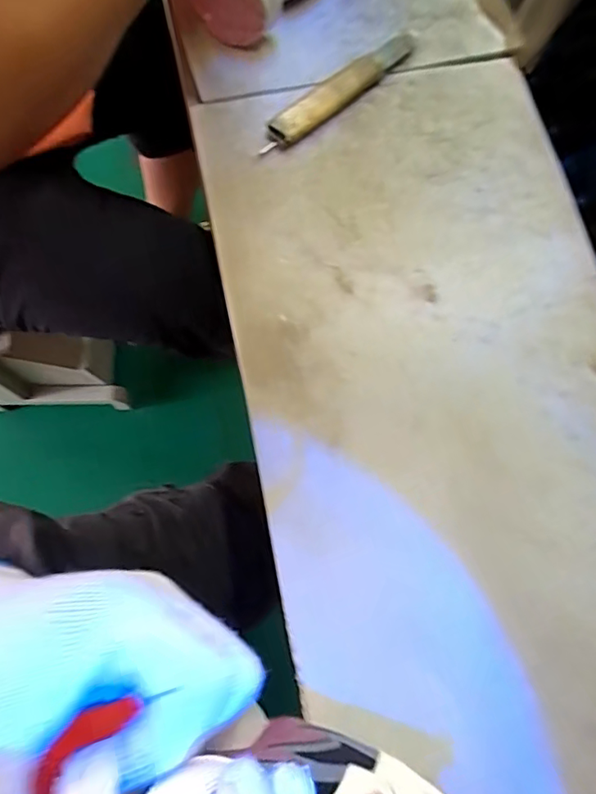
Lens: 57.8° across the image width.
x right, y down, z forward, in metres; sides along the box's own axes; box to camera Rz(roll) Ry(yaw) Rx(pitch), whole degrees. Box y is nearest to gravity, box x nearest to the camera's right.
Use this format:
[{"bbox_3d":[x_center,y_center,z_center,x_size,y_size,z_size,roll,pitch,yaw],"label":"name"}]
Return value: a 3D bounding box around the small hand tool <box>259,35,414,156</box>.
[{"bbox_3d":[0.036,-0.262,0.462,0.168,0.013,0.030,-41,79,-12],"label":"small hand tool"}]

